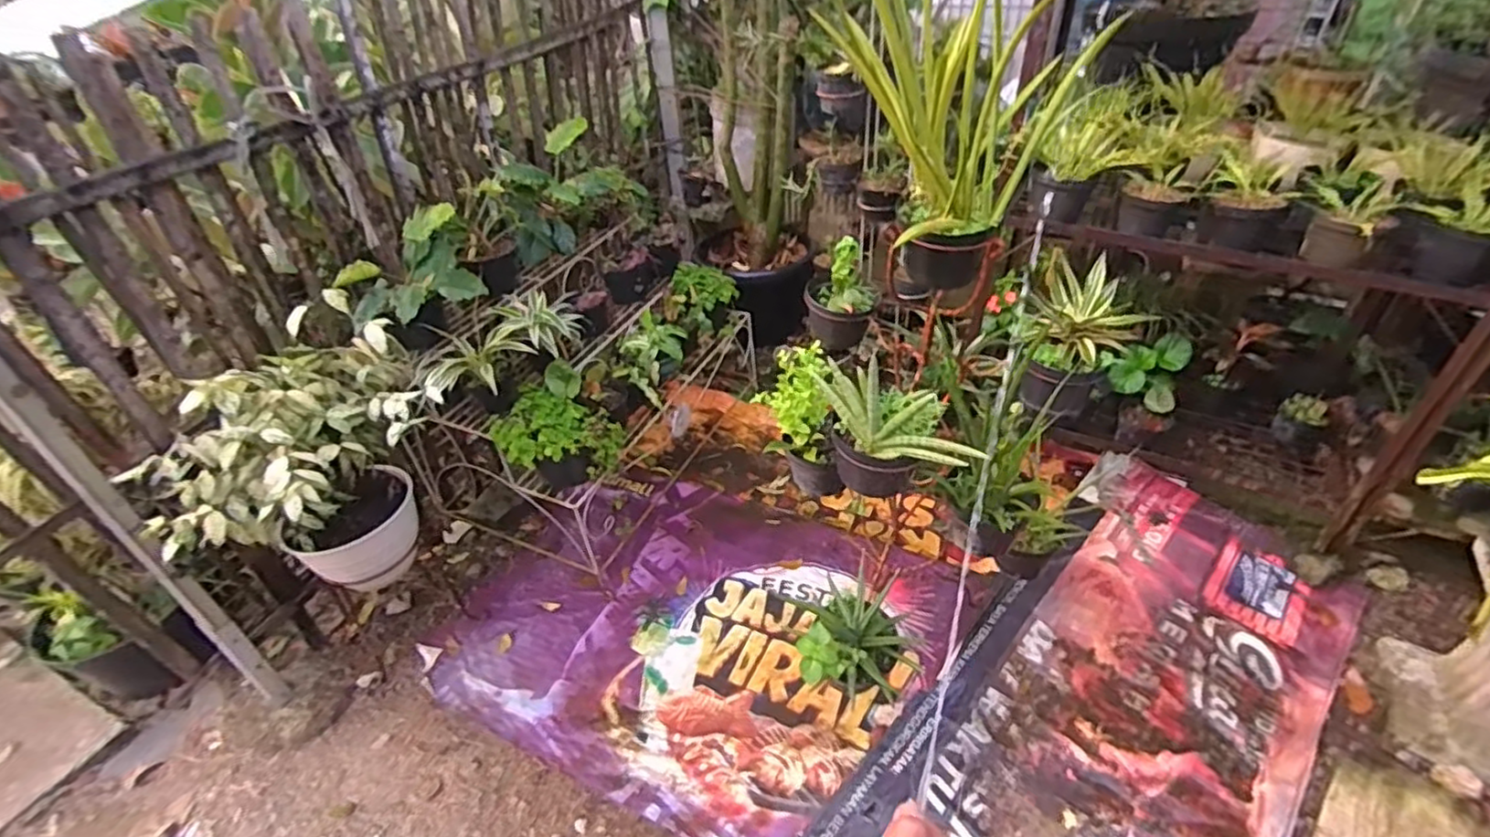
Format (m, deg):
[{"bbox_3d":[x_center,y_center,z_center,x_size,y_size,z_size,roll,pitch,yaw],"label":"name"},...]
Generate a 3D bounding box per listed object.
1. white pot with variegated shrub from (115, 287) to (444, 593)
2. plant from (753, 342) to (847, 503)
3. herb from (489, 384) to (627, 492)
[{"bbox_3d":[-0.922,0.101,1.487,0.344,0.584,0.582,1,39,7],"label":"white pot with variegated shrub"},{"bbox_3d":[0.110,0.014,1.370,0.182,0.313,0.122,1,39,7],"label":"plant"},{"bbox_3d":[-0.475,0.071,1.711,0.308,0.167,0.256,9,41,17],"label":"herb"}]

